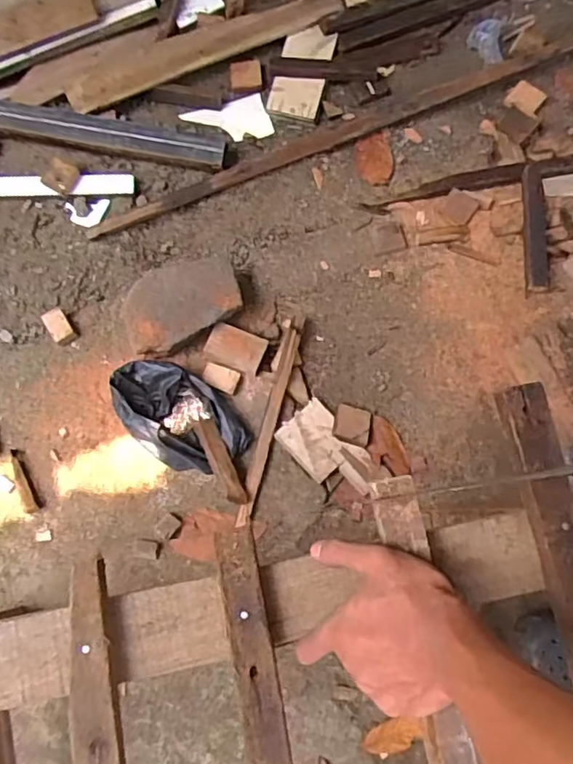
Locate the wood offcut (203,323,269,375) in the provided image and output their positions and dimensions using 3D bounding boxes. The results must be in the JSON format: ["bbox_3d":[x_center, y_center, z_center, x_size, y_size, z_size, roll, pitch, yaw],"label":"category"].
[{"bbox_3d":[-0.085,-0.058,0.979,0.094,0.019,0.060,25,93,5],"label":"wood offcut"}]

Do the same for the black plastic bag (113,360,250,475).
[{"bbox_3d":[-0.180,0.056,0.959,0.224,0.059,0.140,44,81,7],"label":"black plastic bag"}]

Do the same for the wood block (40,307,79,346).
[{"bbox_3d":[-0.393,-0.096,1.013,0.036,0.025,0.063,-34,81,-7],"label":"wood block"}]

